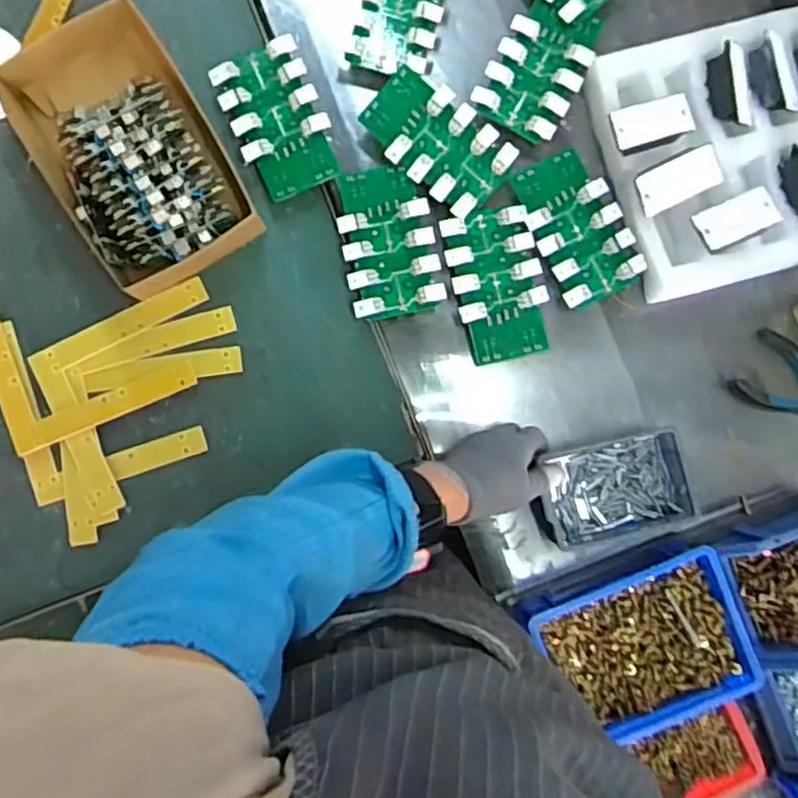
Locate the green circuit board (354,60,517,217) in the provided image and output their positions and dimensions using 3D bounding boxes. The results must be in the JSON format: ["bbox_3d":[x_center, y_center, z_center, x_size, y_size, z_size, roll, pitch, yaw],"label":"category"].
[{"bbox_3d":[0.040,-0.273,0.725,0.157,0.013,0.092,44,88,1],"label":"green circuit board"}]

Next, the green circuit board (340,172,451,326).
[{"bbox_3d":[-0.011,-0.165,0.729,0.094,0.023,0.152,-11,88,-1],"label":"green circuit board"}]

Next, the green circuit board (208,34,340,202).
[{"bbox_3d":[-0.127,-0.294,0.737,0.095,0.030,0.156,-23,88,-1],"label":"green circuit board"}]

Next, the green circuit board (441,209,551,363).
[{"bbox_3d":[0.104,-0.121,0.718,0.092,0.015,0.155,-14,88,-1],"label":"green circuit board"}]

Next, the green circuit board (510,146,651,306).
[{"bbox_3d":[0.190,-0.180,0.724,0.092,0.014,0.158,-26,88,-2],"label":"green circuit board"}]

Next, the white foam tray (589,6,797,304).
[{"bbox_3d":[0.356,-0.257,0.711,0.264,0.052,0.265,-17,88,-1],"label":"white foam tray"}]

